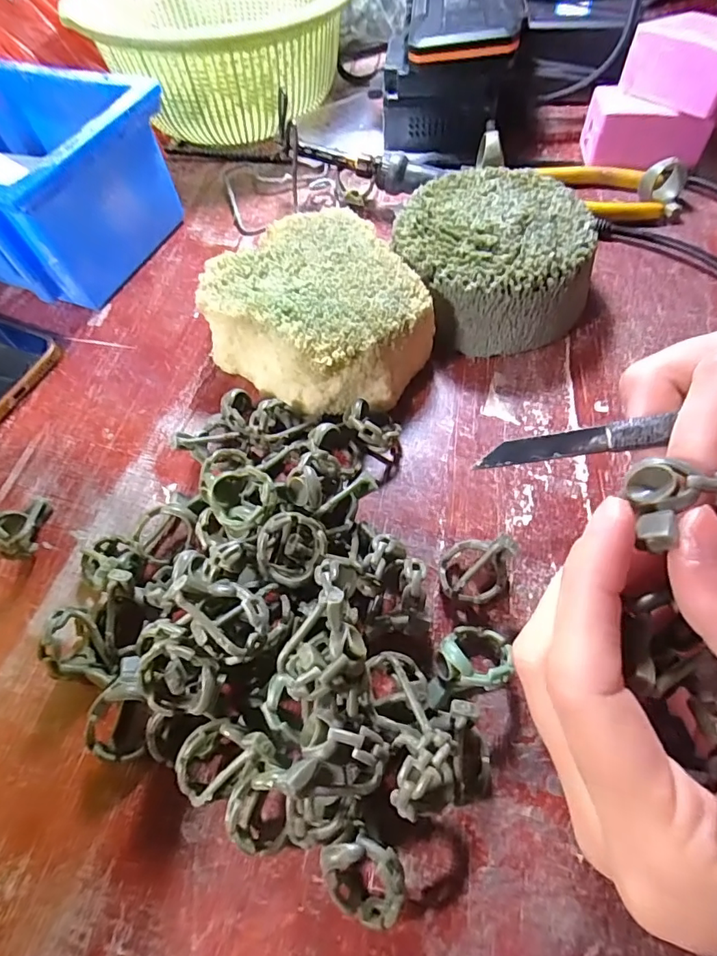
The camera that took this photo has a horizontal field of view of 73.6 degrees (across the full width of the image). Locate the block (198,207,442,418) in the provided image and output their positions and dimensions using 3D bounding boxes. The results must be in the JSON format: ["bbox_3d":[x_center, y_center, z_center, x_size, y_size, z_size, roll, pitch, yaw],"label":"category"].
[{"bbox_3d":[-0.018,-0.084,0.251,0.110,0.043,0.094,32,67,21],"label":"block"}]

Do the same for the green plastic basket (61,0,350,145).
[{"bbox_3d":[-0.094,-0.321,0.365,0.168,0.087,0.187,13,62,12],"label":"green plastic basket"}]

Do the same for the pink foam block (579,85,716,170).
[{"bbox_3d":[0.187,-0.227,0.315,0.068,0.037,0.043,9,61,10],"label":"pink foam block"}]

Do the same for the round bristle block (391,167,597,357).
[{"bbox_3d":[0.071,-0.116,0.259,0.094,0.046,0.092,-2,60,3],"label":"round bristle block"}]

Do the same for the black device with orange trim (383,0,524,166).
[{"bbox_3d":[0.064,-0.289,0.337,0.083,0.074,0.098,7,61,8],"label":"black device with orange trim"}]

